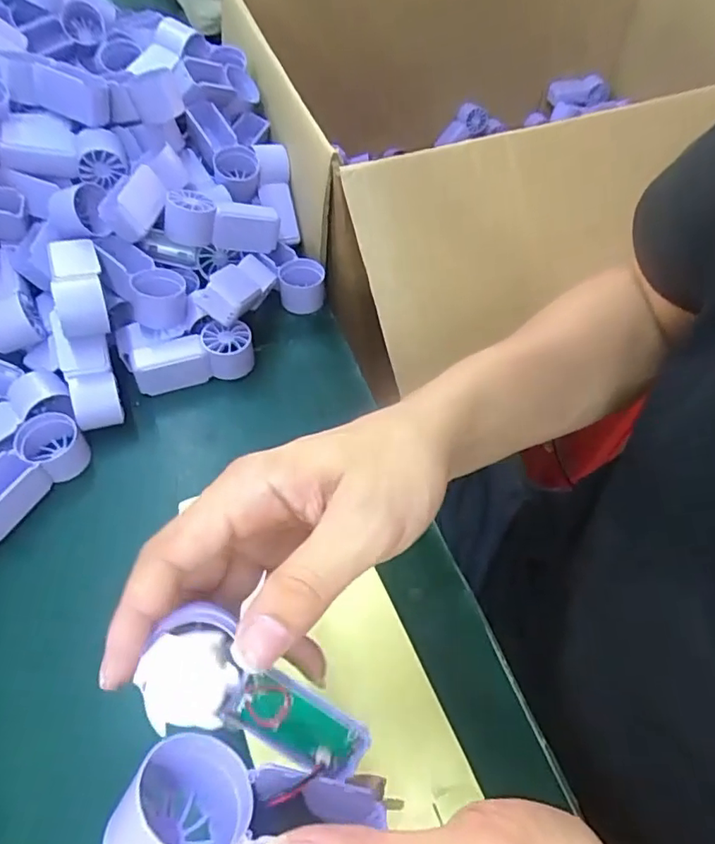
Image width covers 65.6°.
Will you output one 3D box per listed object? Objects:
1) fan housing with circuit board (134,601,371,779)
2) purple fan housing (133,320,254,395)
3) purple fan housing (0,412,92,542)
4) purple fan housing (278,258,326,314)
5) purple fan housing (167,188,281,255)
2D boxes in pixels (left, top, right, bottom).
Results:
[{"bbox_3d":[-0.034,0.101,0.204,0.086,0.023,0.039,39,54,-25],"label":"fan housing with circuit board"},{"bbox_3d":[-0.126,-0.049,0.433,0.088,0.041,0.029,-11,58,-11],"label":"purple fan housing"},{"bbox_3d":[-0.225,0.035,0.371,0.039,0.032,0.090,32,60,16],"label":"purple fan housing"},{"bbox_3d":[-0.048,-0.117,0.485,0.038,0.034,0.038,-4,57,-7],"label":"purple fan housing"},{"bbox_3d":[-0.113,-0.166,0.462,0.089,0.035,0.033,2,55,-22],"label":"purple fan housing"}]

